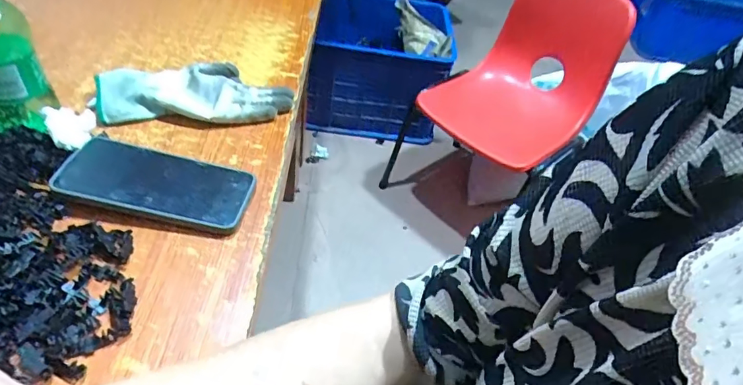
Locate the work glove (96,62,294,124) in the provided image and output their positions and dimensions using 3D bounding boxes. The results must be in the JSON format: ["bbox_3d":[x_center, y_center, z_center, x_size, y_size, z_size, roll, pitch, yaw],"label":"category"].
[{"bbox_3d":[-0.198,-0.121,0.548,0.202,0.032,0.102,-4,45,-12],"label":"work glove"}]

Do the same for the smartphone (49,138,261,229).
[{"bbox_3d":[-0.195,-0.012,0.438,0.162,0.008,0.078,13,40,-5],"label":"smartphone"}]

